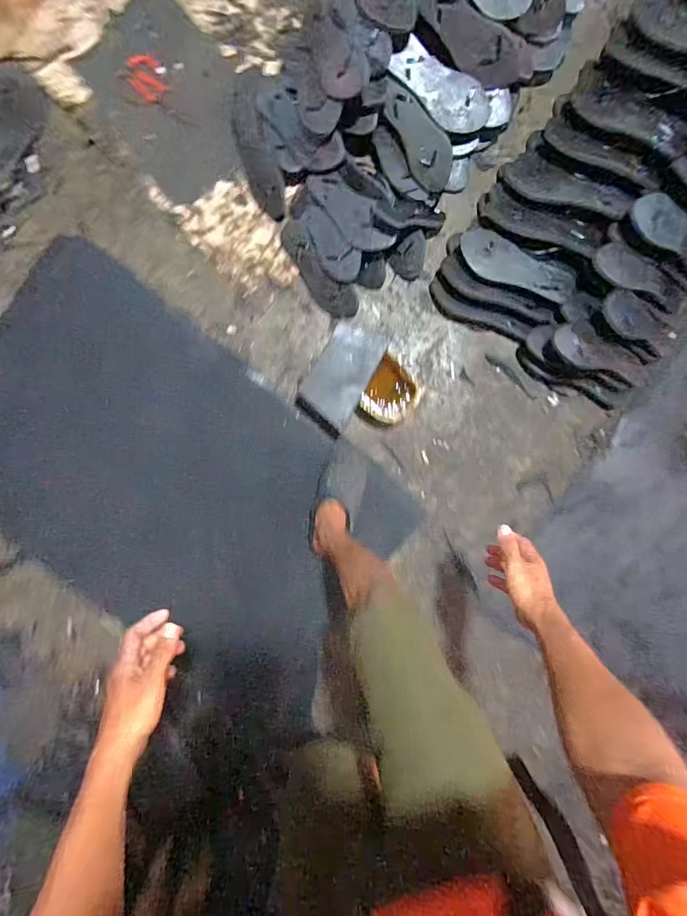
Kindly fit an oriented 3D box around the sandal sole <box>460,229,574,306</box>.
[{"bbox_3d":[0.360,-0.398,0.926,0.246,0.032,0.078,31,94,12],"label":"sandal sole"}]

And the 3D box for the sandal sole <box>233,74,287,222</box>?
[{"bbox_3d":[-0.186,-0.665,0.969,0.084,0.010,0.267,-9,104,23],"label":"sandal sole"}]

